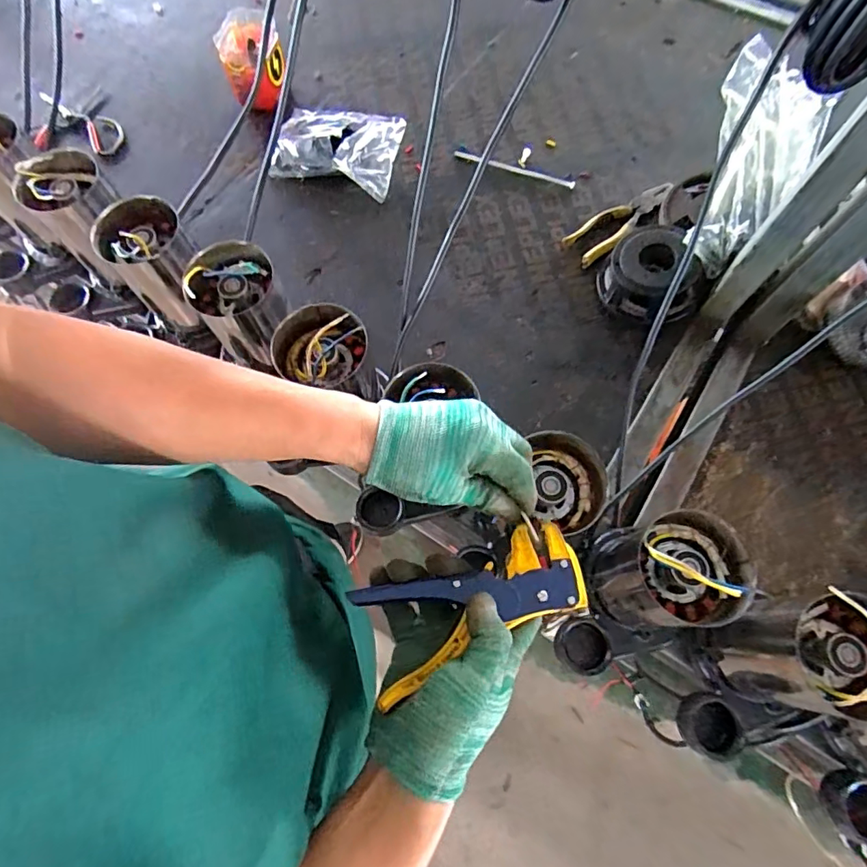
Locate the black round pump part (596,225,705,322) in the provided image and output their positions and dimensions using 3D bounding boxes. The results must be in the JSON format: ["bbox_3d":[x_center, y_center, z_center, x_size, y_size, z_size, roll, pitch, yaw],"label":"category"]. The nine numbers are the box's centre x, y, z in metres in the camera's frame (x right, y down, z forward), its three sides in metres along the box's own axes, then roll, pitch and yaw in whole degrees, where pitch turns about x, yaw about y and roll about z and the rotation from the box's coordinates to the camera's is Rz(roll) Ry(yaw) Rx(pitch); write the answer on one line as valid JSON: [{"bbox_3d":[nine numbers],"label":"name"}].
[{"bbox_3d":[0.281,-0.208,0.673,0.112,0.067,0.117,-9,70,-1],"label":"black round pump part"}]

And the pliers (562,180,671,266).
[{"bbox_3d":[0.270,-0.303,0.734,0.174,0.023,0.060,-31,72,-9],"label":"pliers"}]

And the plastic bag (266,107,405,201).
[{"bbox_3d":[-0.153,-0.437,0.791,0.192,0.049,0.125,15,71,7],"label":"plastic bag"}]

